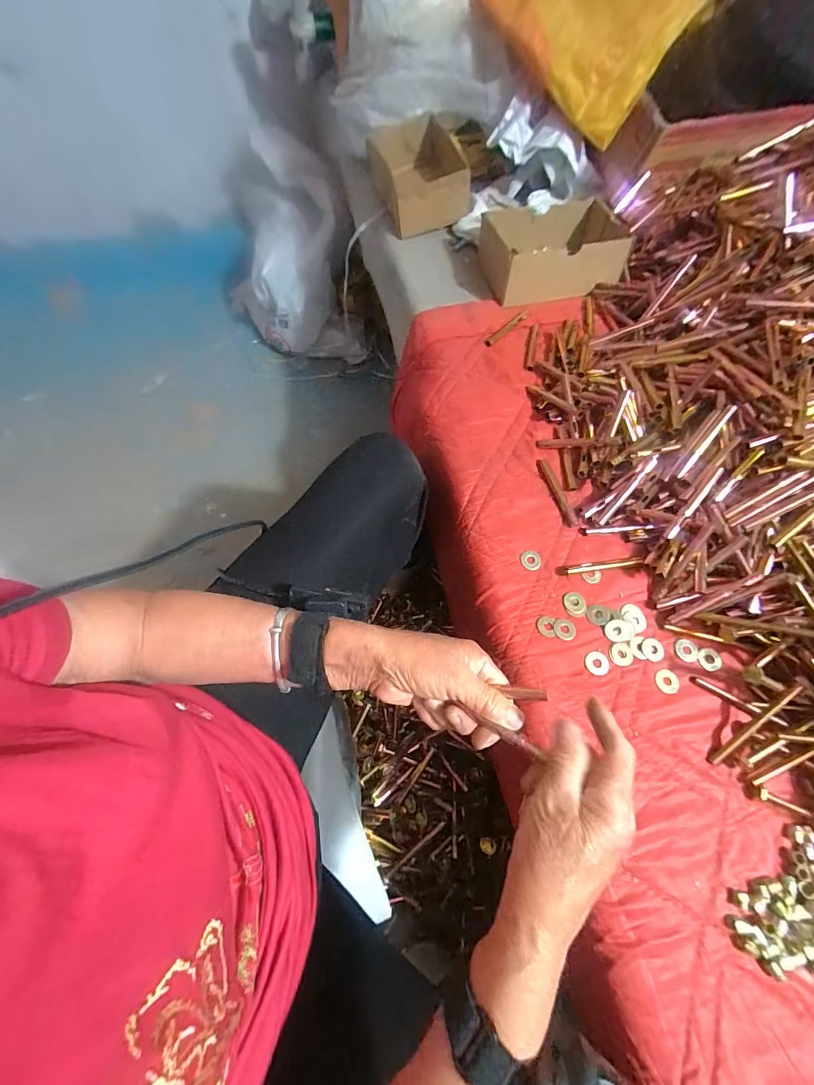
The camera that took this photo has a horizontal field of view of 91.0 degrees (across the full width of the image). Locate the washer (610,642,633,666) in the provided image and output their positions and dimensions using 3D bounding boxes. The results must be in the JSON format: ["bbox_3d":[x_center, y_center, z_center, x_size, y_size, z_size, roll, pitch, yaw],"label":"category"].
[{"bbox_3d":[0.210,0.109,0.389,0.021,0.004,0.021,-8,66,-3],"label":"washer"}]

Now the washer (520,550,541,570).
[{"bbox_3d":[0.133,0.018,0.428,0.022,0.004,0.021,0,66,1],"label":"washer"}]

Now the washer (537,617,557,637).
[{"bbox_3d":[0.139,0.083,0.398,0.019,0.004,0.022,7,66,4],"label":"washer"}]

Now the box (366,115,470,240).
[{"bbox_3d":[0.017,-0.616,0.678,0.127,0.081,0.181,-14,67,-7],"label":"box"}]

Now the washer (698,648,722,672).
[{"bbox_3d":[0.296,0.114,0.389,0.023,0.004,0.021,0,66,1],"label":"washer"}]

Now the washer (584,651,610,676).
[{"bbox_3d":[0.183,0.115,0.383,0.023,0.004,0.022,0,66,1],"label":"washer"}]

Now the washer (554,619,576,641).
[{"bbox_3d":[0.157,0.086,0.397,0.022,0.004,0.022,0,66,1],"label":"washer"}]

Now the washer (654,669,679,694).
[{"bbox_3d":[0.246,0.131,0.377,0.022,0.004,0.022,0,66,1],"label":"washer"}]

